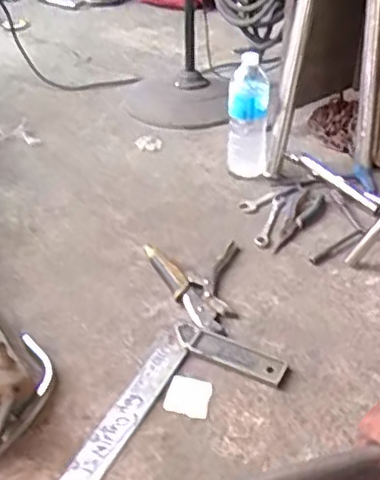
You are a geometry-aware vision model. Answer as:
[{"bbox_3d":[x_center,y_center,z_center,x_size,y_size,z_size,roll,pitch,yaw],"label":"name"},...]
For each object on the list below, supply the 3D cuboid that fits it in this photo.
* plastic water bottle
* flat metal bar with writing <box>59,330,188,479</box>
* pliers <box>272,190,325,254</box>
[{"bbox_3d":[0.117,-0.246,1.326,0.080,0.249,0.063,-4,37,-2],"label":"plastic water bottle"},{"bbox_3d":[-0.094,0.243,0.903,0.049,0.010,0.316,23,46,19],"label":"flat metal bar with writing"},{"bbox_3d":[0.208,-0.035,1.235,0.063,0.012,0.195,14,40,21],"label":"pliers"}]

